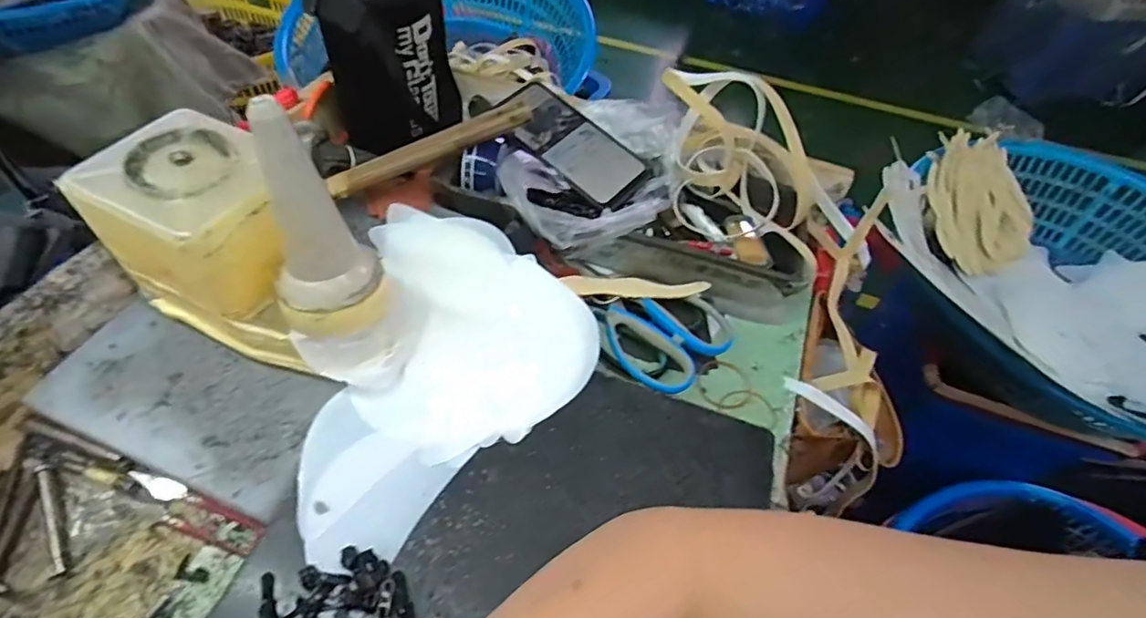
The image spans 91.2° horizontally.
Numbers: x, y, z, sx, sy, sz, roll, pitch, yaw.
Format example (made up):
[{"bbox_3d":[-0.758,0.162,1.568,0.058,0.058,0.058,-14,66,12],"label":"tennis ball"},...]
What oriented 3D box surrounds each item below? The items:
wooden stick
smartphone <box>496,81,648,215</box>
[{"bbox_3d":[-0.129,-0.145,0.510,0.191,0.019,0.022,-22,57,0],"label":"wooden stick"},{"bbox_3d":[-0.002,-0.163,0.551,0.078,0.010,0.159,-38,77,-26],"label":"smartphone"}]

